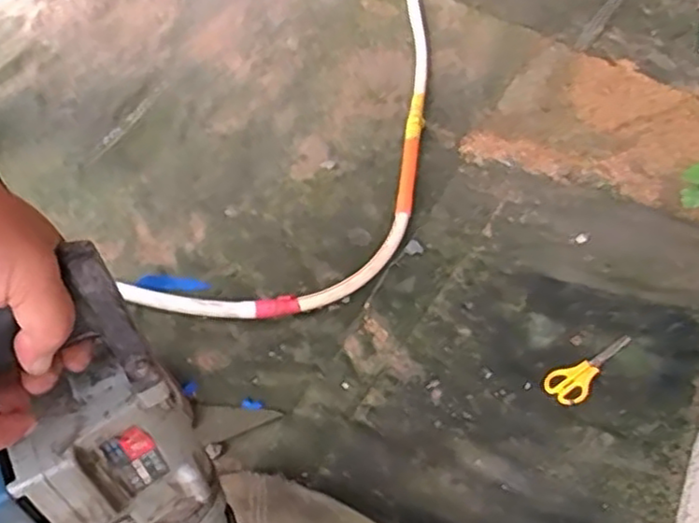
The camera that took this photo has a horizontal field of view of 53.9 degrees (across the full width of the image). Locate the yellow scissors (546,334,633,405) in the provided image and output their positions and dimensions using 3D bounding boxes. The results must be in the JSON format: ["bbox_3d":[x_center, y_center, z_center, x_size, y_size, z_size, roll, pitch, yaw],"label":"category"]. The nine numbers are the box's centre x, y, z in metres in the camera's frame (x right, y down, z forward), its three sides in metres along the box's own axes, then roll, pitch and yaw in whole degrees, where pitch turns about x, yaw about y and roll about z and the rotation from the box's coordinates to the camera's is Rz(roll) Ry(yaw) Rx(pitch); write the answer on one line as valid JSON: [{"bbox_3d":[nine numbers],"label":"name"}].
[{"bbox_3d":[0.293,0.134,0.827,0.118,0.006,0.052,-27,41,0],"label":"yellow scissors"}]

